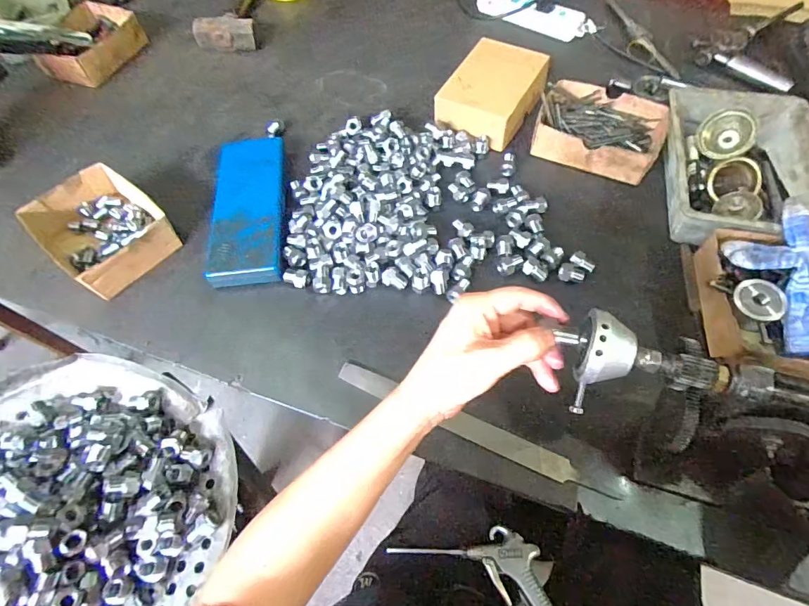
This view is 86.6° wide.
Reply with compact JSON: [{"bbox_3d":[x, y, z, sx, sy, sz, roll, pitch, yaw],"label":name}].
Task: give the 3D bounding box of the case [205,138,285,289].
[{"bbox_3d":[-0.207,-0.129,0.568,0.087,0.025,0.242,-6,60,-2],"label":"case"}]

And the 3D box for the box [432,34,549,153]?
[{"bbox_3d":[0.133,-0.326,0.659,0.122,0.059,0.157,30,65,17],"label":"box"}]

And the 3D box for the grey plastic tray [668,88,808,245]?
[{"bbox_3d":[0.435,-0.180,0.565,0.172,0.062,0.249,12,61,8],"label":"grey plastic tray"}]

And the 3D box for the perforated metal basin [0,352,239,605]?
[{"bbox_3d":[-0.376,0.228,0.410,0.345,0.084,0.377,-1,60,1],"label":"perforated metal basin"}]

